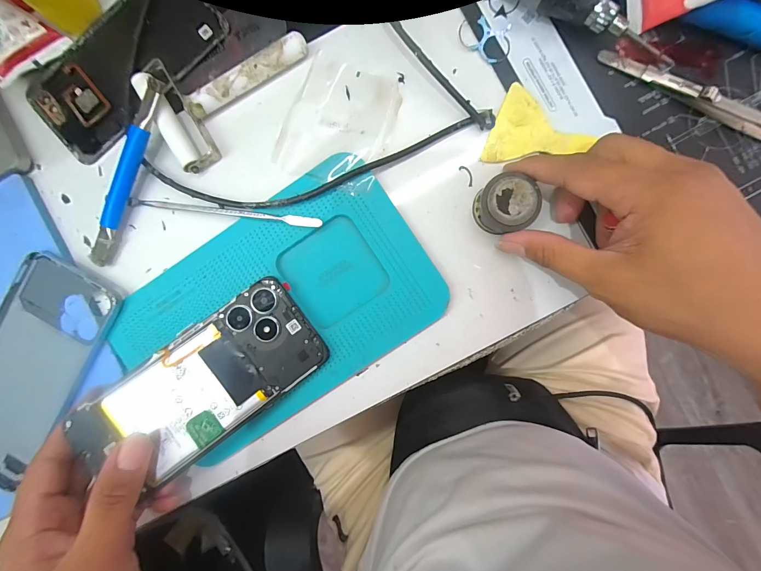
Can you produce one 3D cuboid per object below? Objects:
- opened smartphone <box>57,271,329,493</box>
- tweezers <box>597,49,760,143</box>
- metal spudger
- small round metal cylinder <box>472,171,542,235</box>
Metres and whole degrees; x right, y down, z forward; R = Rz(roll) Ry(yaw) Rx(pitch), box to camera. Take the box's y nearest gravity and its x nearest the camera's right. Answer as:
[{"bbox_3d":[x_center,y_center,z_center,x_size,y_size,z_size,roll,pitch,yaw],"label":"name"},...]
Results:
[{"bbox_3d":[-0.119,0.066,0.218,0.159,0.007,0.074,-33,90,-7],"label":"opened smartphone"},{"bbox_3d":[0.221,-0.123,0.216,0.154,0.013,0.012,29,94,2],"label":"tweezers"},{"bbox_3d":[-0.112,-0.053,0.231,0.142,0.008,0.007,8,93,3],"label":"metal spudger"},{"bbox_3d":[0.085,-0.055,0.221,0.037,0.020,0.037,0,92,3],"label":"small round metal cylinder"}]

